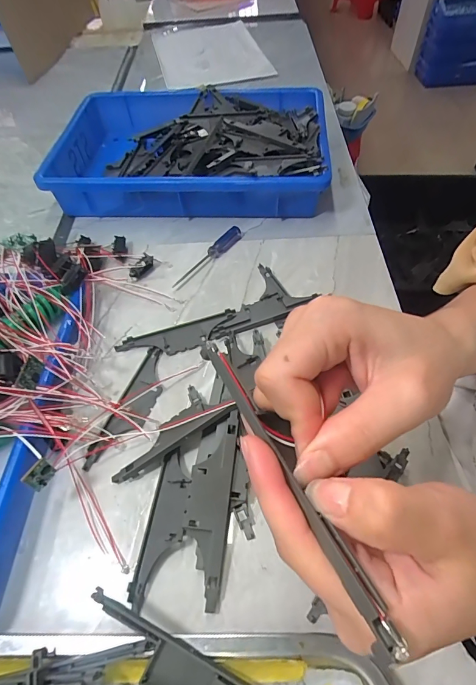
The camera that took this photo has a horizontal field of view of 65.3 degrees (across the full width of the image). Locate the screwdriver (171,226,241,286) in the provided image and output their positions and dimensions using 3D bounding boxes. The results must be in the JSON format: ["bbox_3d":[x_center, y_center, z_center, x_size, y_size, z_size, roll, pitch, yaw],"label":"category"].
[{"bbox_3d":[-0.035,-0.105,0.449,0.017,0.012,0.116,30,62,22],"label":"screwdriver"}]

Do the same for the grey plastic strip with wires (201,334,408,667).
[{"bbox_3d":[0.016,0.043,0.152,0.010,0.005,0.141,-24,49,-13],"label":"grey plastic strip with wires"}]

